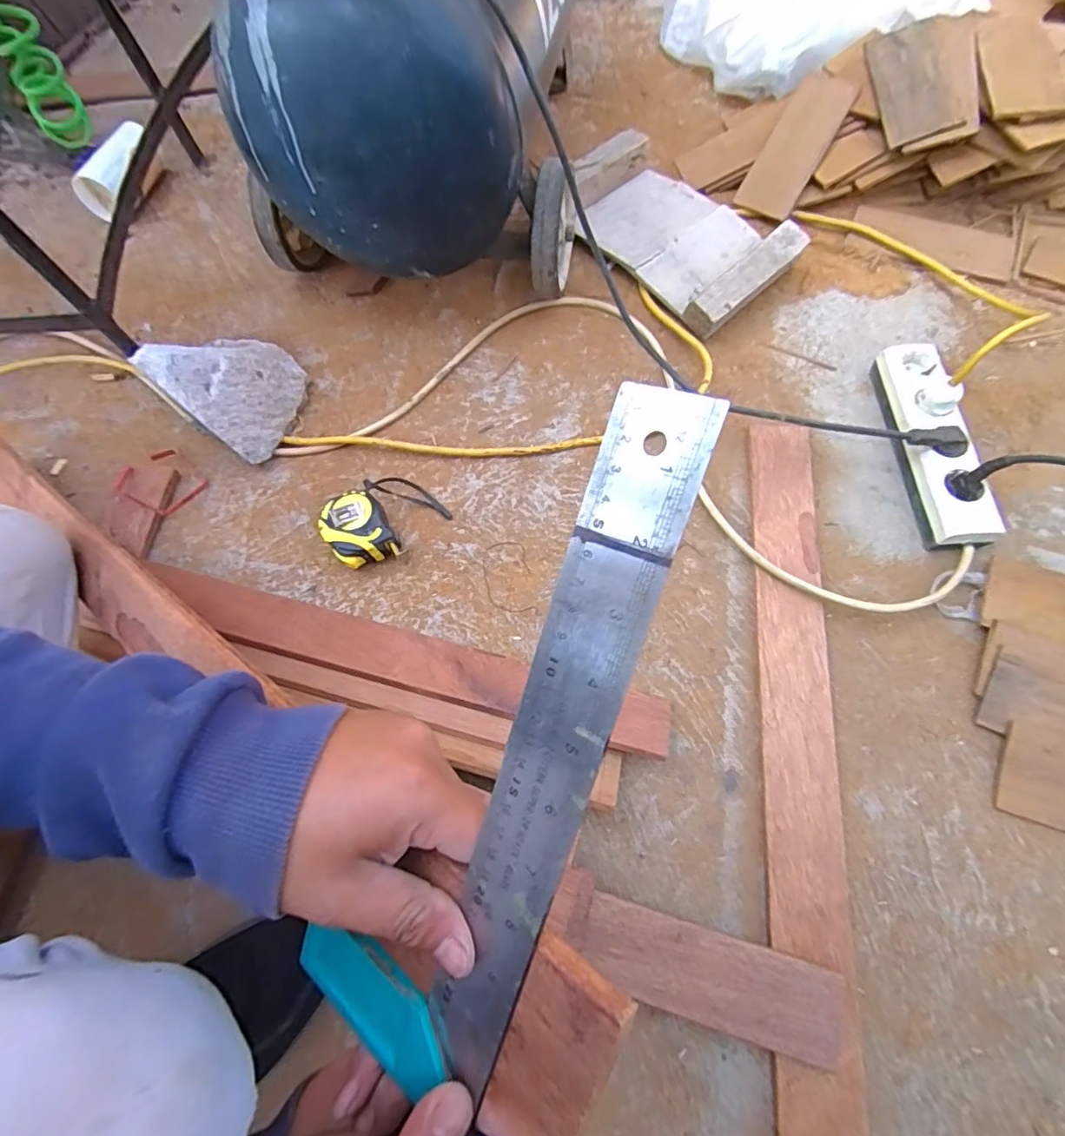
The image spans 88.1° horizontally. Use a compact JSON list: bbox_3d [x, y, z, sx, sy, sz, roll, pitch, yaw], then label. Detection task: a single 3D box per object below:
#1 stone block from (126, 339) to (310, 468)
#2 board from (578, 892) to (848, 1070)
[{"bbox_3d":[-0.342,-0.216,0.648,0.137,0.101,0.135,37,75,15],"label":"stone block"},{"bbox_3d":[0.141,0.326,0.435,0.203,0.011,0.069,14,70,7],"label":"board"}]

